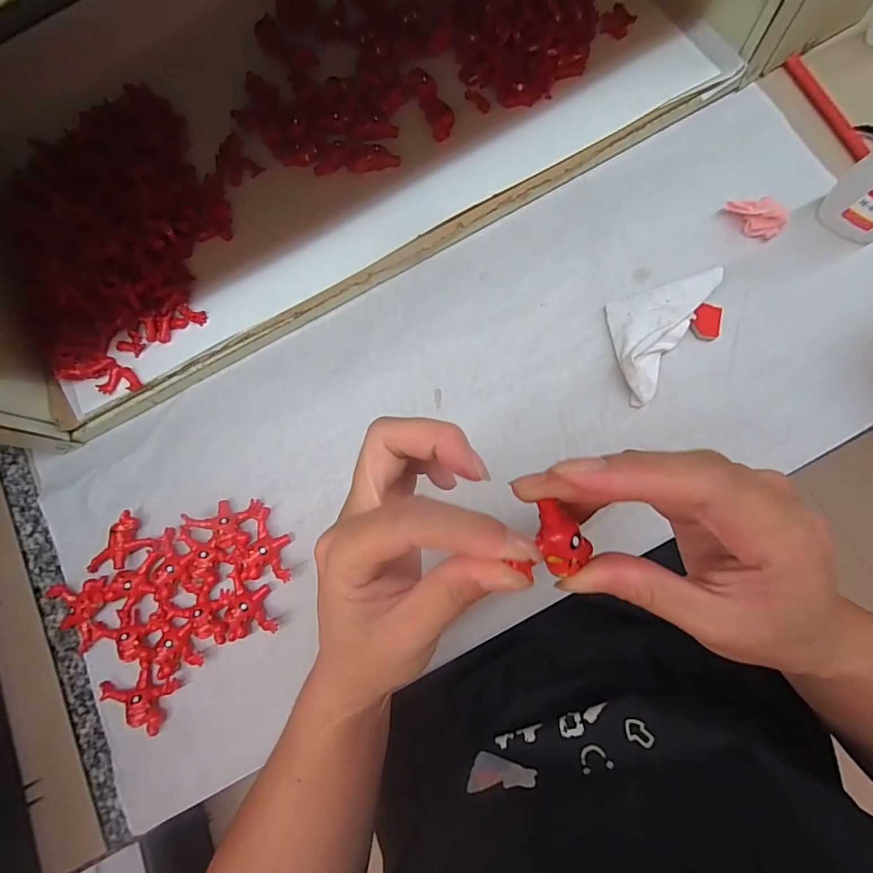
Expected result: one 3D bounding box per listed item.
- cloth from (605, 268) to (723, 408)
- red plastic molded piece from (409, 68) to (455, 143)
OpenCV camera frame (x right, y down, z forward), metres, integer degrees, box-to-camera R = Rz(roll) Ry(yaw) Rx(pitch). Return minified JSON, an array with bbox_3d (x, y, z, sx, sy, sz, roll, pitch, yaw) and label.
[{"bbox_3d":[0.138,-0.074,0.293,0.049,0.022,0.097,30,87,7],"label":"cloth"},{"bbox_3d":[-0.002,-0.244,0.328,0.018,0.012,0.059,-22,82,2],"label":"red plastic molded piece"}]

